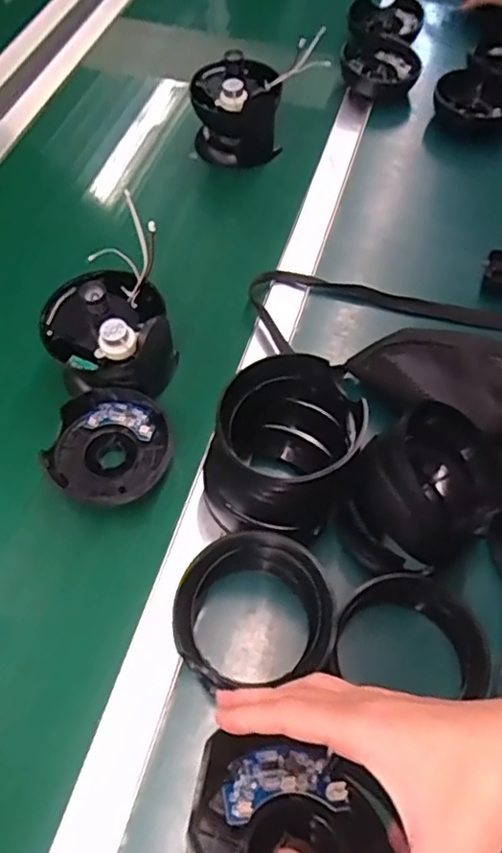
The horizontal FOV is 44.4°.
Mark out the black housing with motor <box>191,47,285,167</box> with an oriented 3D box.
[{"bbox_3d":[-0.020,-0.413,0.792,0.109,0.109,0.102,-2,52,0],"label":"black housing with motor"}]

